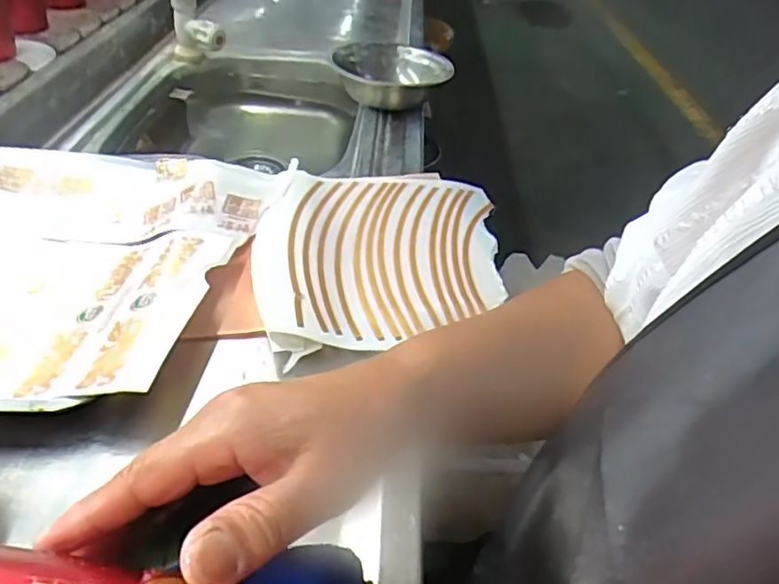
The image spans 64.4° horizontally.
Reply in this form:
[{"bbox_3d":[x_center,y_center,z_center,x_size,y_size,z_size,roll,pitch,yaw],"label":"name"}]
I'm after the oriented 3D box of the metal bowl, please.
[{"bbox_3d":[0.002,-0.292,0.828,0.152,0.048,0.158,-1,39,-9],"label":"metal bowl"}]

